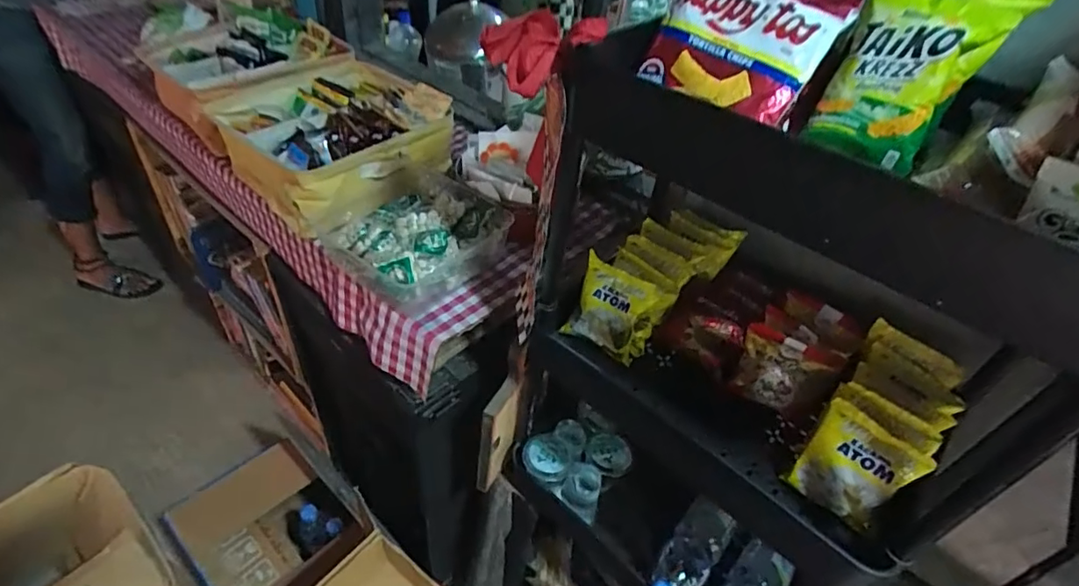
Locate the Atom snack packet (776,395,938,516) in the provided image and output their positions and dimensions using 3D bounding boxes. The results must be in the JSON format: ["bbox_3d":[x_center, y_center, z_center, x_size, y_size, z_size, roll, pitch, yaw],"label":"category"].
[{"bbox_3d":[0.297,0.168,0.515,0.087,0.095,0.019,38,12,29],"label":"Atom snack packet"}]

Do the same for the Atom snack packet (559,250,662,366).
[{"bbox_3d":[0.083,0.019,0.643,0.089,0.096,0.022,26,3,17],"label":"Atom snack packet"}]

